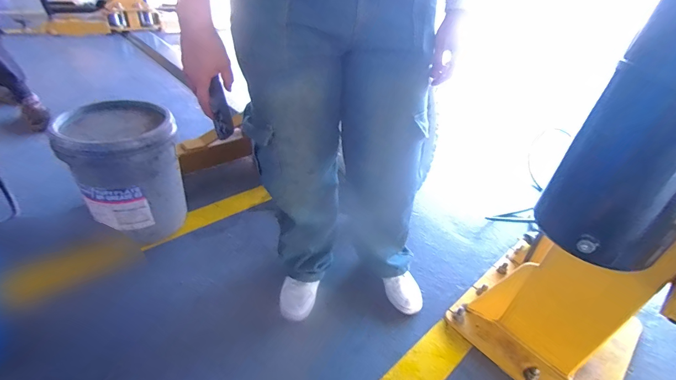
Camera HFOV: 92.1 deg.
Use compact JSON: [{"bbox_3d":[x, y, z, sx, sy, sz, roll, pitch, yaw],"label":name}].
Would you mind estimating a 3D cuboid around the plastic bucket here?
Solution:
[{"bbox_3d":[-0.655,-0.043,1.039,0.273,0.380,0.286,-16,42,-29],"label":"plastic bucket"}]

